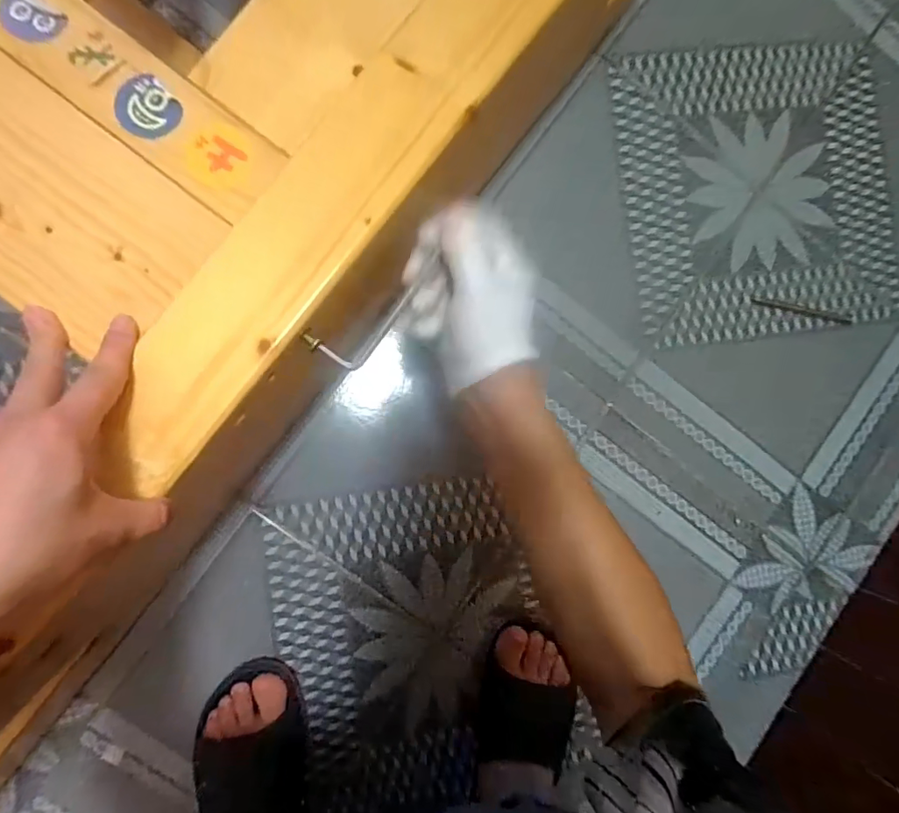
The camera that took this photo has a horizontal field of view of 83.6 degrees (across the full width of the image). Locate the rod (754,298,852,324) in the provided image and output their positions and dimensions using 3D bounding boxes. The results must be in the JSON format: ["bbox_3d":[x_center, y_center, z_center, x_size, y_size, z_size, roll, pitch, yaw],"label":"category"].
[{"bbox_3d":[0.399,-0.108,0.570,0.121,0.004,0.007,10,88,-7],"label":"rod"}]

